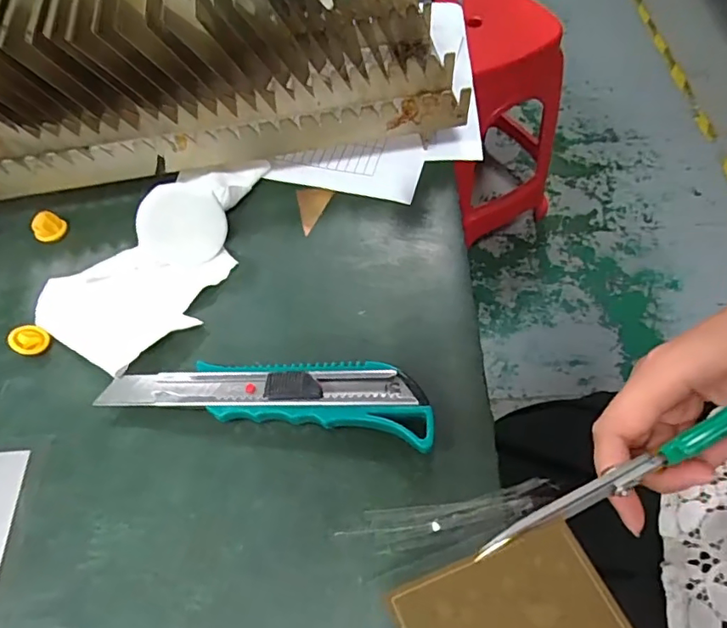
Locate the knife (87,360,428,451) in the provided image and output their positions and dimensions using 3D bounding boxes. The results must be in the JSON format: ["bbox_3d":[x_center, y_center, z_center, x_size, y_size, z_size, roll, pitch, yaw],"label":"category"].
[{"bbox_3d":[-0.050,0.042,0.293,0.176,0.020,0.041,7,58,7],"label":"knife"}]

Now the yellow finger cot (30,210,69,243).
[{"bbox_3d":[-0.217,-0.061,0.368,0.020,0.015,0.016,-37,63,-19],"label":"yellow finger cot"}]

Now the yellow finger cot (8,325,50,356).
[{"bbox_3d":[-0.200,0.015,0.319,0.021,0.008,0.019,29,64,19],"label":"yellow finger cot"}]

